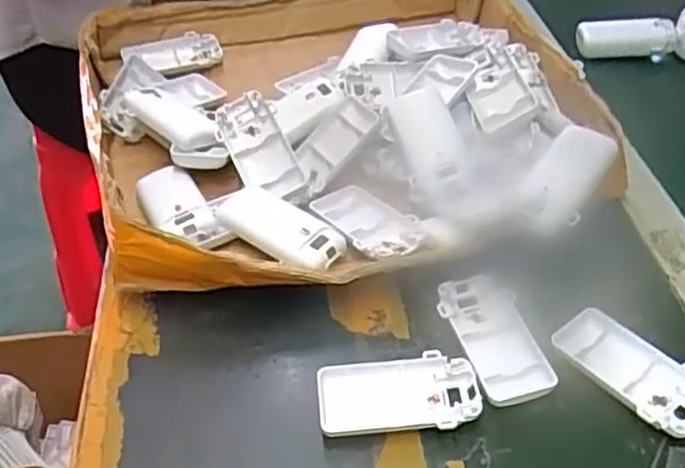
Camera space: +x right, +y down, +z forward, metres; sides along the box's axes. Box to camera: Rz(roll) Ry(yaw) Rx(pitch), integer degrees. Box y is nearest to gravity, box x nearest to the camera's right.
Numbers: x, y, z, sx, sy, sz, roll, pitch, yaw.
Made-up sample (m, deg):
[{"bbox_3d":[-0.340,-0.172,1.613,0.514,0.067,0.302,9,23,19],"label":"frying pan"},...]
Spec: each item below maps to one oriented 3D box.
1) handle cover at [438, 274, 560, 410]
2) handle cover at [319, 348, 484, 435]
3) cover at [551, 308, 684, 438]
[{"bbox_3d":[0.097,0.066,0.452,0.047,0.019,0.089,-15,44,-13],"label":"handle cover"},{"bbox_3d":[0.034,0.097,0.424,0.095,0.013,0.048,-4,43,-2],"label":"handle cover"},{"bbox_3d":[0.180,0.084,0.434,0.049,0.019,0.092,-28,48,-25],"label":"cover"}]

